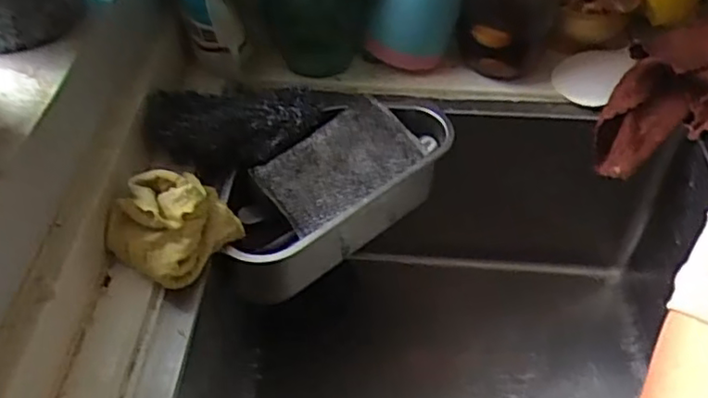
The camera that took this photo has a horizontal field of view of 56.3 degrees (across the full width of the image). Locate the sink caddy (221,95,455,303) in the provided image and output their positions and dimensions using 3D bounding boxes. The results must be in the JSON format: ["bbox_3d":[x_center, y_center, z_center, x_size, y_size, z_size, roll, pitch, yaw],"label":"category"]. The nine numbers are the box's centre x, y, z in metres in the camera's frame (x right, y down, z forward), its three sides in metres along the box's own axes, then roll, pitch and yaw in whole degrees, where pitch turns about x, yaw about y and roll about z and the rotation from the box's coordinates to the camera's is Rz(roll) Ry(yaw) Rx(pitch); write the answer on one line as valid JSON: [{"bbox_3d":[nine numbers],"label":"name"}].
[{"bbox_3d":[-0.015,-0.008,0.561,0.232,0.083,0.100,-33,56,-28],"label":"sink caddy"}]

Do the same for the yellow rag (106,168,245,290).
[{"bbox_3d":[-0.125,0.013,0.467,0.072,0.051,0.085,27,52,22],"label":"yellow rag"}]

